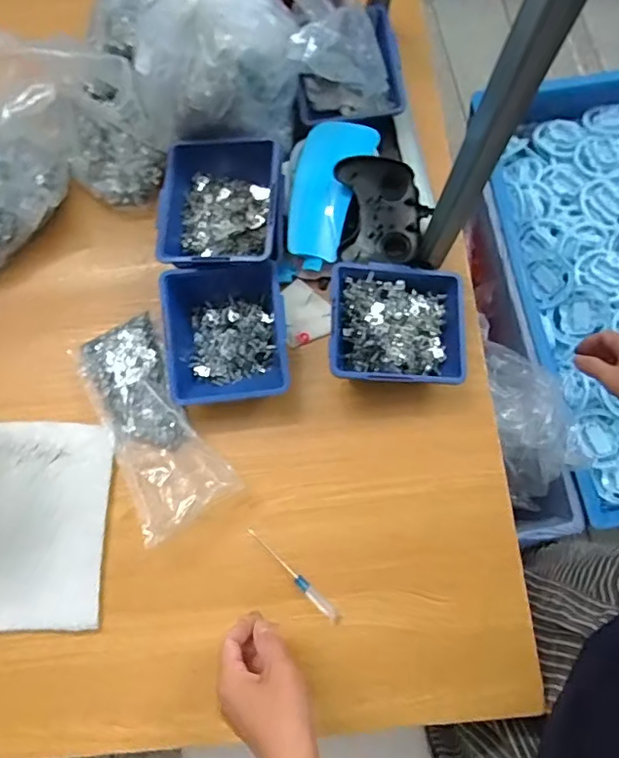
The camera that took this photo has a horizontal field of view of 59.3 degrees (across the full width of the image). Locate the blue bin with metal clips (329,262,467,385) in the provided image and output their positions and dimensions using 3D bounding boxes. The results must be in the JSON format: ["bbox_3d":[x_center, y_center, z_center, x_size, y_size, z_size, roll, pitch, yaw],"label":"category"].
[{"bbox_3d":[0.094,-0.054,0.575,0.142,0.055,0.123,1,76,2],"label":"blue bin with metal clips"}]

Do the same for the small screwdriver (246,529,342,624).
[{"bbox_3d":[-0.015,0.194,0.542,0.013,0.012,0.124,-44,79,-9],"label":"small screwdriver"}]

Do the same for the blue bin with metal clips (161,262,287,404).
[{"bbox_3d":[-0.089,-0.049,0.573,0.123,0.067,0.142,-6,76,0],"label":"blue bin with metal clips"}]

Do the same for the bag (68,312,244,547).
[{"bbox_3d":[-0.162,0.042,0.562,0.100,0.044,0.225,-28,77,-5],"label":"bag"}]

